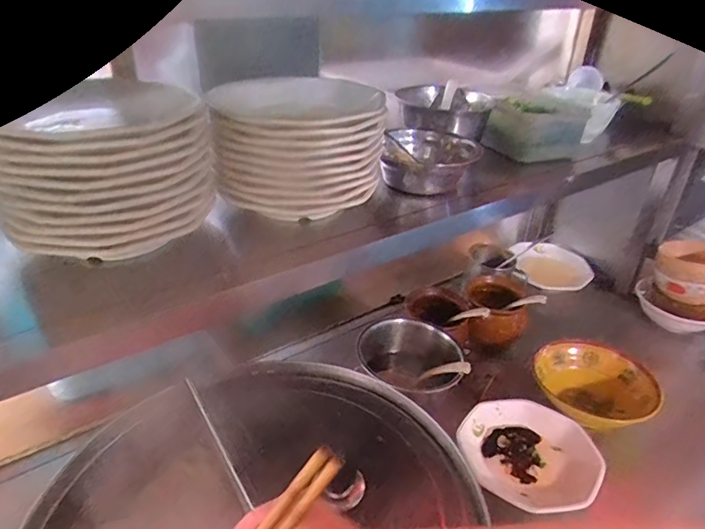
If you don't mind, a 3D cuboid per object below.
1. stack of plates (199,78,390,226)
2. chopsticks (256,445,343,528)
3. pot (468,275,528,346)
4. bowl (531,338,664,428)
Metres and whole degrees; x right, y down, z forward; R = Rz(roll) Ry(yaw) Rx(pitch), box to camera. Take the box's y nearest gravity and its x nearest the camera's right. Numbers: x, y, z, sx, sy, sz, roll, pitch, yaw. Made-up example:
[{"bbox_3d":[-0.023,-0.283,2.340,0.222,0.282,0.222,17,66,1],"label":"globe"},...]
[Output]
[{"bbox_3d":[-0.061,-0.128,0.531,0.163,0.108,0.175,-3,32,-9],"label":"stack of plates"},{"bbox_3d":[-0.086,0.230,0.369,0.020,0.271,0.017,23,22,-28],"label":"chopsticks"},{"bbox_3d":[0.264,0.077,0.881,0.120,0.079,0.121,9,32,10],"label":"pot"},{"bbox_3d":[0.362,0.183,0.753,0.161,0.059,0.158,2,31,-2],"label":"bowl"}]

